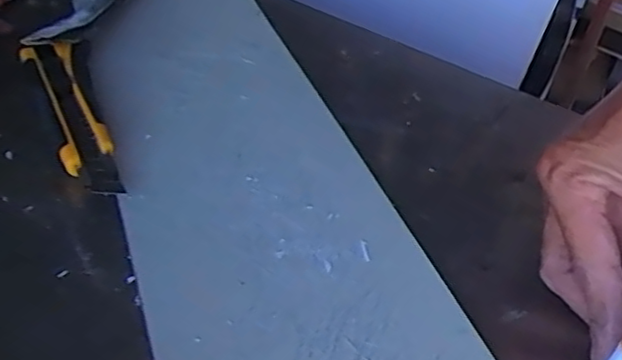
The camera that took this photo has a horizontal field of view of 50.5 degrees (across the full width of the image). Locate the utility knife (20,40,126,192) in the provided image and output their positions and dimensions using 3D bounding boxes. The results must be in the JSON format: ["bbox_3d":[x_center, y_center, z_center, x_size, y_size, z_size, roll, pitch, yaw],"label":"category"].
[{"bbox_3d":[-0.137,-0.039,0.374,0.035,0.017,0.133,-11,43,-21],"label":"utility knife"}]

